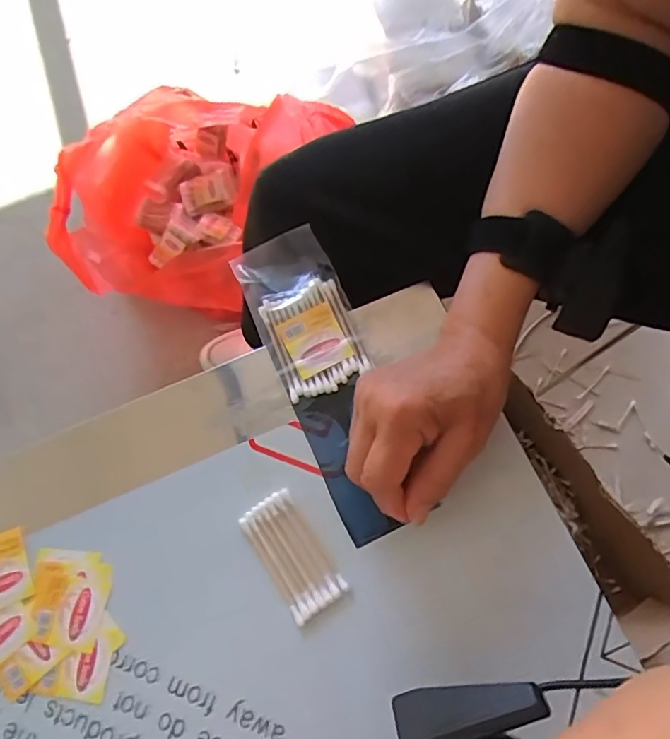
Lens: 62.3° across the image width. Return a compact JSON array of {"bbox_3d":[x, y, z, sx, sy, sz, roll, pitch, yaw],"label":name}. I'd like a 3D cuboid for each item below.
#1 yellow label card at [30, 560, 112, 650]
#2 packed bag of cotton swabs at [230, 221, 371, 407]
[{"bbox_3d":[-0.162,0.142,0.334,0.046,0.004,0.047,1,71,2],"label":"yellow label card"},{"bbox_3d":[-0.023,-0.041,0.381,0.064,0.023,0.114,-23,72,-6],"label":"packed bag of cotton swabs"}]

